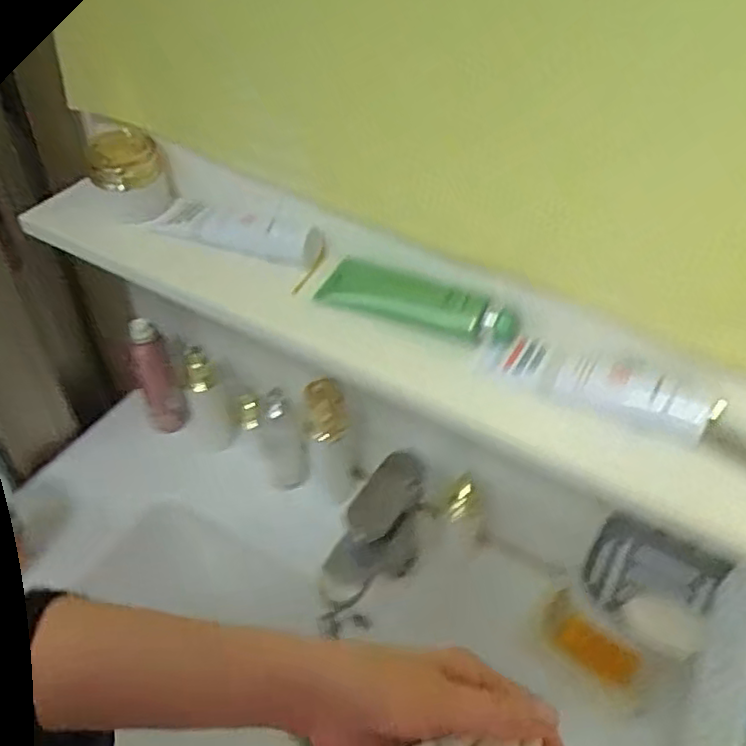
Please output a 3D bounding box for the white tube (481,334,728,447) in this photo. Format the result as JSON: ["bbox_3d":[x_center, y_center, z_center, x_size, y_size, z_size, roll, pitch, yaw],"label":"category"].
[{"bbox_3d":[0.157,0.004,0.466,0.162,0.036,0.037,21,47,15],"label":"white tube"}]

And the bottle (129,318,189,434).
[{"bbox_3d":[-0.255,-0.001,0.793,0.047,0.163,0.049,-13,48,-17],"label":"bottle"}]

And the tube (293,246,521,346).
[{"bbox_3d":[0.025,-0.055,0.518,0.172,0.029,0.039,22,48,16],"label":"tube"}]

